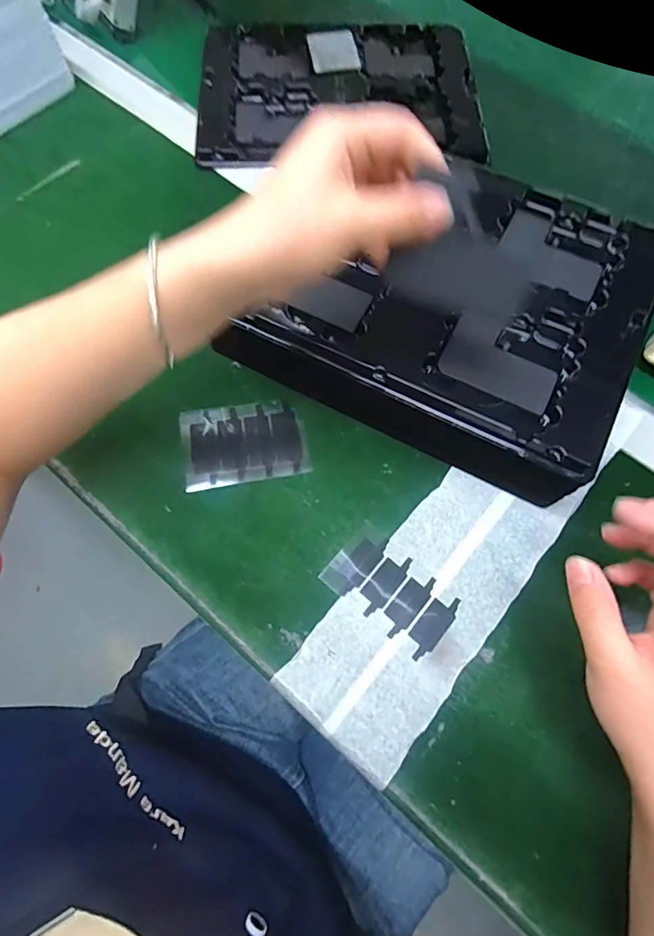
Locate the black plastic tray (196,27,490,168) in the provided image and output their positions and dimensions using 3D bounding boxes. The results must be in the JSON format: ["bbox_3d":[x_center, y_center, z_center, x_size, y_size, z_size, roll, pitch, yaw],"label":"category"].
[{"bbox_3d":[0.012,-0.406,0.498,0.292,0.013,0.198,-2,70,-2],"label":"black plastic tray"}]

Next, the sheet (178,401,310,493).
[{"bbox_3d":[-0.063,-0.019,0.361,0.093,0.004,0.064,-9,71,-5],"label":"sheet"}]

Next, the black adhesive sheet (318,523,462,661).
[{"bbox_3d":[0.045,0.084,0.323,0.088,0.004,0.052,38,74,12],"label":"black adhesive sheet"}]

